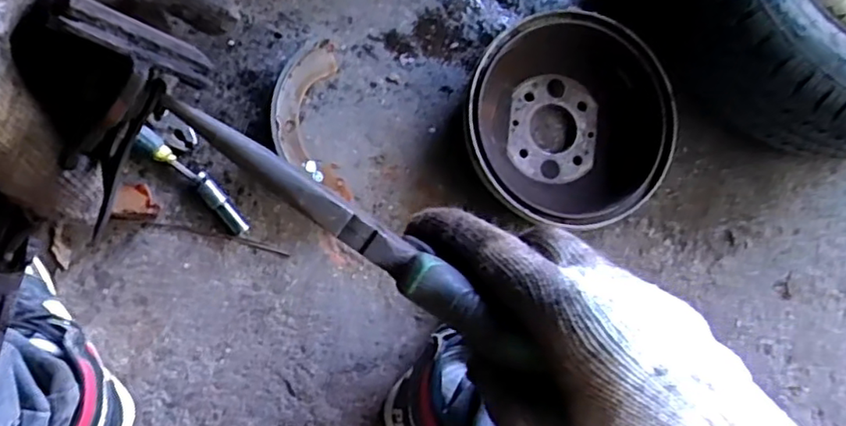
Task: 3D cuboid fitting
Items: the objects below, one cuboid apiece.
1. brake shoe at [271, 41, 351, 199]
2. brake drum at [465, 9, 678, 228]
[{"bbox_3d":[-0.131,-0.105,0.710,0.076,0.046,0.179,-4,84,-12],"label":"brake shoe"},{"bbox_3d":[0.167,-0.109,0.751,0.244,0.074,0.249,0,87,-9],"label":"brake drum"}]

